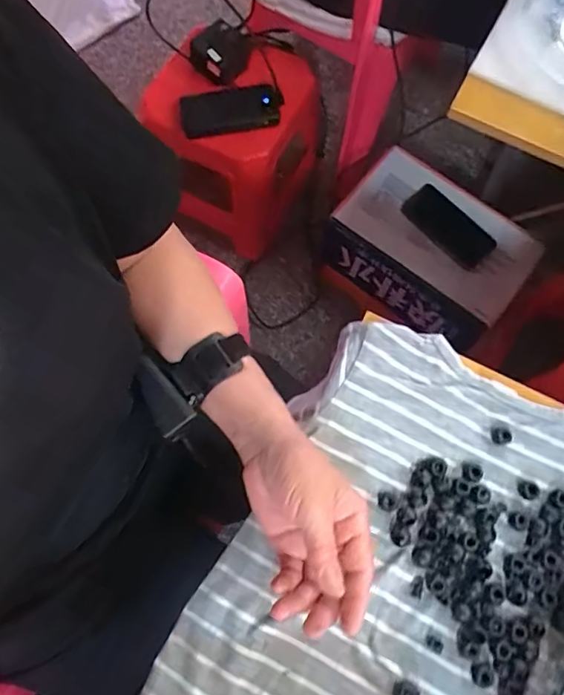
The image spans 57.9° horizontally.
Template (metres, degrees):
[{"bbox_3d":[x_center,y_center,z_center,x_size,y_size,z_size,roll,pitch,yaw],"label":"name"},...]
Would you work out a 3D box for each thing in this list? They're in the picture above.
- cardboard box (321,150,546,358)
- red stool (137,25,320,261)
[{"bbox_3d":[0.263,-0.176,0.965,0.332,0.192,0.203,37,75,10],"label":"cardboard box"},{"bbox_3d":[-0.086,-0.378,0.945,0.275,0.234,0.274,25,74,6],"label":"red stool"}]

